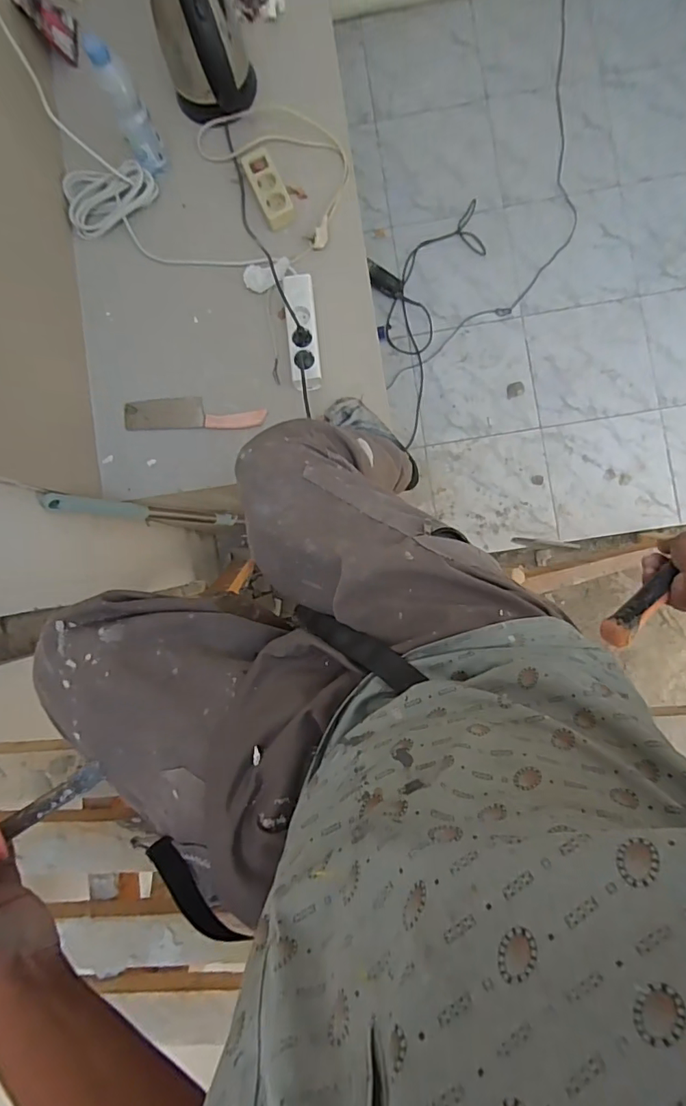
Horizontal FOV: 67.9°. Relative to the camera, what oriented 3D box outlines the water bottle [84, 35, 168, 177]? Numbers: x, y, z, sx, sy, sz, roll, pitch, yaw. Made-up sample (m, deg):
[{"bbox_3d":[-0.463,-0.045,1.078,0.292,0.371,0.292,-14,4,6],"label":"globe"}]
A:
[{"bbox_3d":[-0.372,-0.766,0.896,0.063,0.229,0.053,-29,86,2],"label":"water bottle"}]

